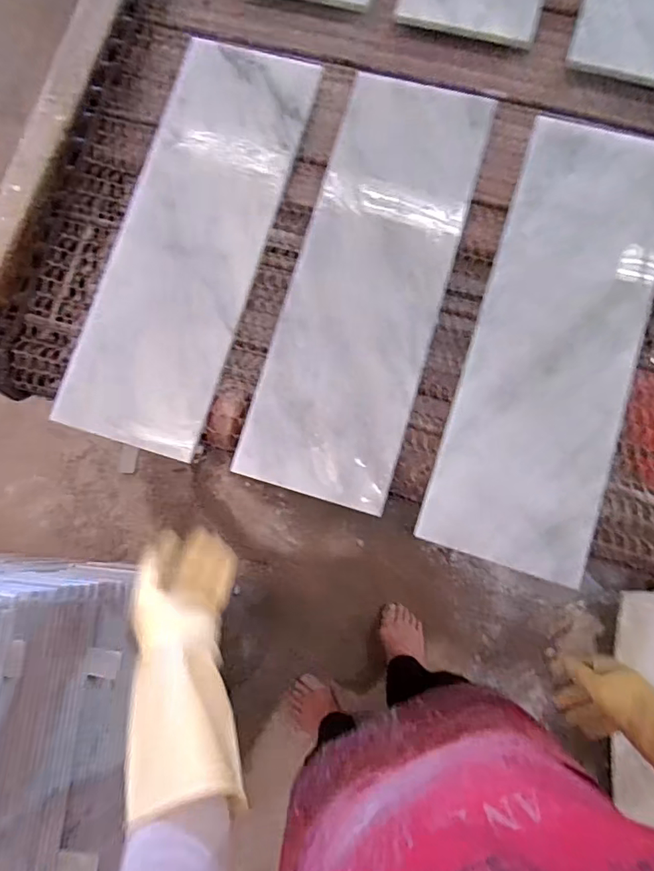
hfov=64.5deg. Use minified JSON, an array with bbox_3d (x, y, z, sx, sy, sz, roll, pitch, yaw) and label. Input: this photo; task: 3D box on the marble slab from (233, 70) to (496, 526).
[{"bbox_3d":[0.047,-0.168,0.548,0.158,0.019,0.471,15,79,2],"label":"marble slab"}]

